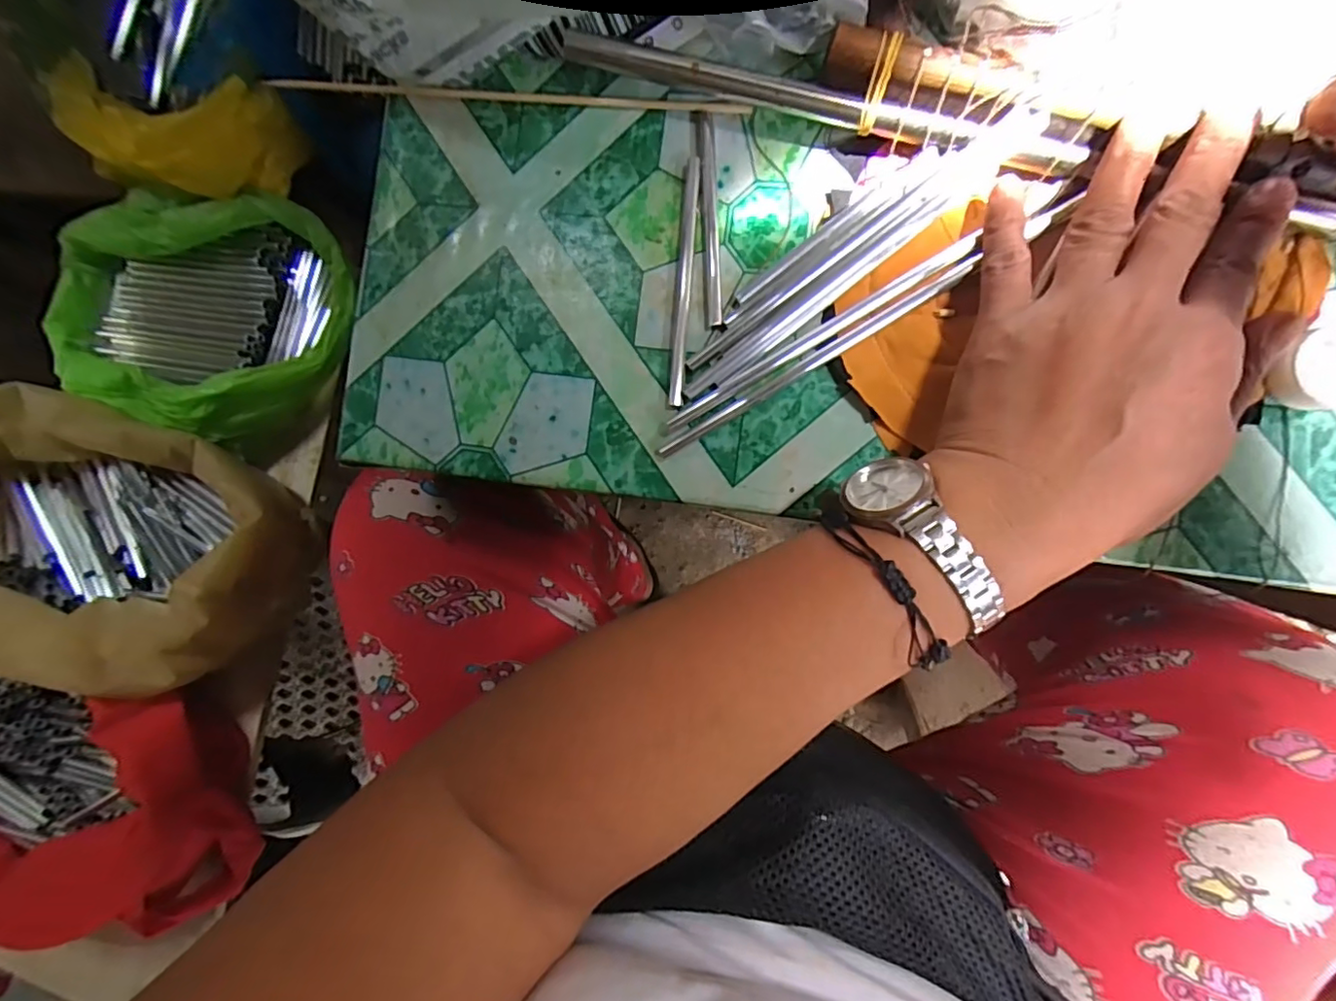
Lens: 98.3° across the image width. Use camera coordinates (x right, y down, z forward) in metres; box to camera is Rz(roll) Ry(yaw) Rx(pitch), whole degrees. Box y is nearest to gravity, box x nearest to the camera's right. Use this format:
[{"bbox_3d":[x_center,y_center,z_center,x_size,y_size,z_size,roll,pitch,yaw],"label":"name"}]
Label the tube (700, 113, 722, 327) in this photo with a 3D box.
[{"bbox_3d":[0.020,-0.128,0.262,0.006,0.004,0.098,-3,90,8],"label":"tube"}]

